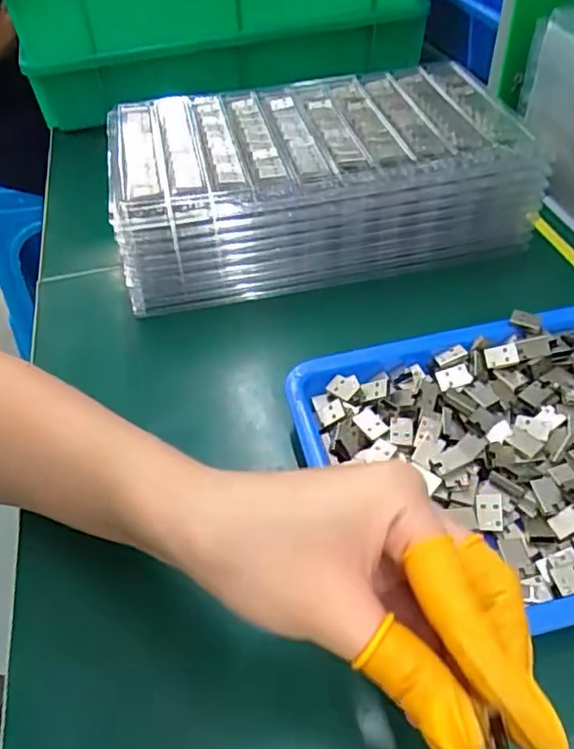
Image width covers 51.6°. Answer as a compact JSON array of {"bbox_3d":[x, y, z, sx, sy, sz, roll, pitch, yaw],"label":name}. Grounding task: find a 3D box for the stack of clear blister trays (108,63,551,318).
[{"bbox_3d":[0.019,-0.153,0.469,0.295,0.088,0.170,-10,47,-5],"label":"stack of clear blister trays"}]

